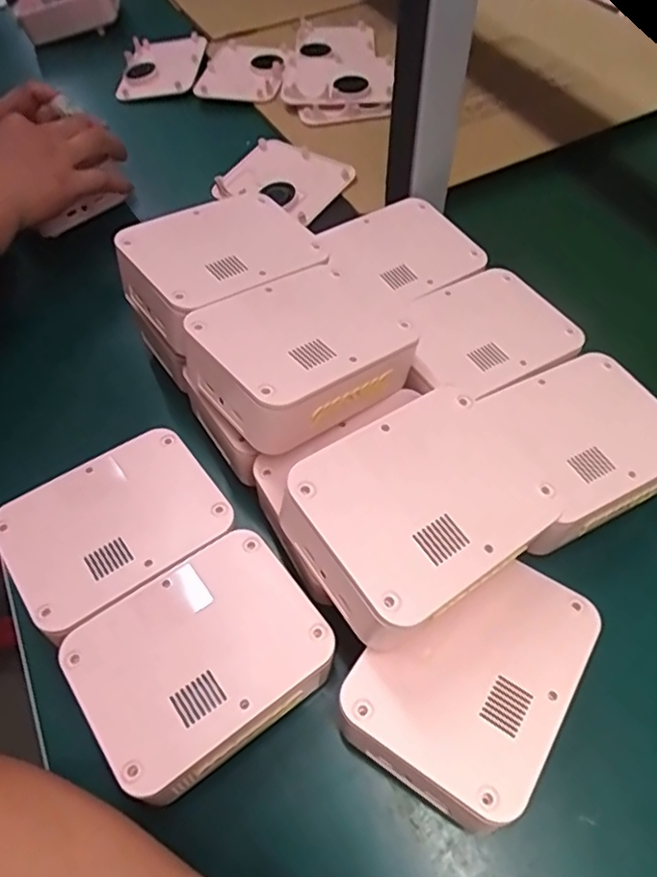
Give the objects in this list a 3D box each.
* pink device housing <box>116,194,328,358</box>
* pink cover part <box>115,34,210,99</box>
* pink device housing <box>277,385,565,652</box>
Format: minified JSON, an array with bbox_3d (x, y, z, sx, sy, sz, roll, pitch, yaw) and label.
[{"bbox_3d":[-0.076,-0.128,0.438,0.134,0.046,0.103,-36,66,-23],"label":"pink device housing"},{"bbox_3d":[-0.205,-0.465,0.756,0.099,0.013,0.128,1,61,4],"label":"pink cover part"},{"bbox_3d":[0.050,0.040,0.327,0.134,0.059,0.101,-33,61,-18],"label":"pink device housing"}]

